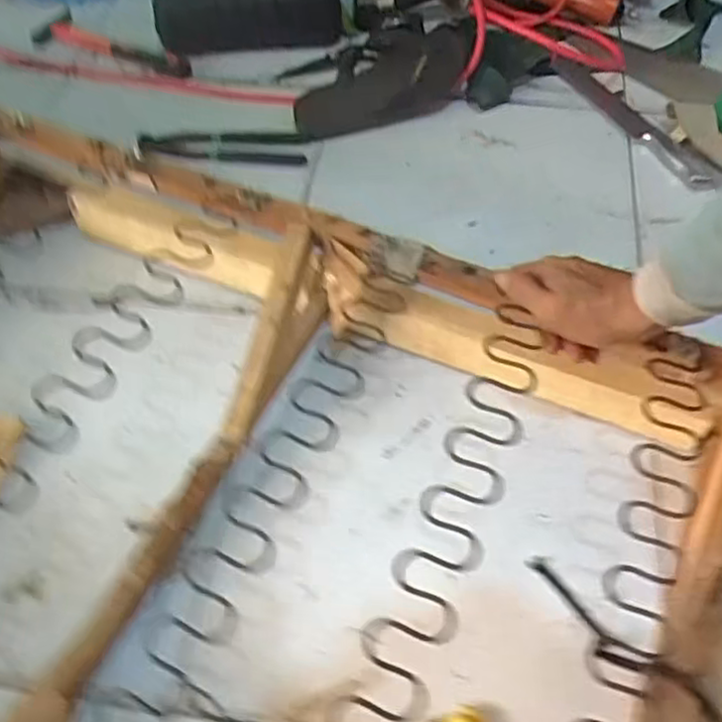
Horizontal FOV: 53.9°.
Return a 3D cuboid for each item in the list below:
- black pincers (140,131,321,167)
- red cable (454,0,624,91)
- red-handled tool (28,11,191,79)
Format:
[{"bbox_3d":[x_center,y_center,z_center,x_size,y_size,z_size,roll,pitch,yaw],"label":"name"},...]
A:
[{"bbox_3d":[-0.180,-0.280,0.933,0.225,0.022,0.064,2,56,4],"label":"black pincers"},{"bbox_3d":[0.233,-0.487,1.007,0.248,0.080,0.224,-10,56,-4],"label":"red cable"},{"bbox_3d":[-0.378,-0.468,1.058,0.260,0.040,0.052,20,60,16],"label":"red-handled tool"}]

